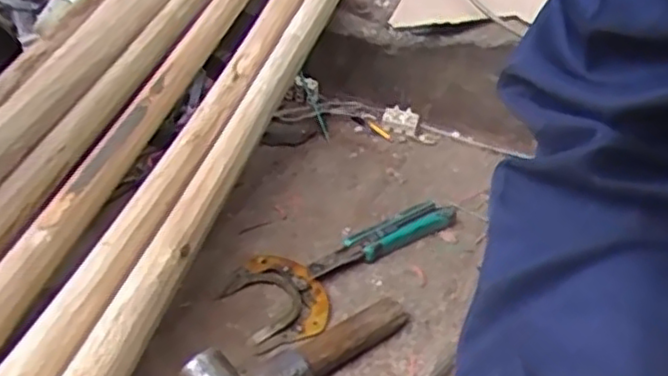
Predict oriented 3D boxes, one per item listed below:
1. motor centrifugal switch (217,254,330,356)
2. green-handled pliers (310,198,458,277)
[{"bbox_3d":[-0.053,0.100,0.635,0.081,0.009,0.111,-18,44,-28],"label":"motor centrifugal switch"},{"bbox_3d":[0.051,0.049,0.703,0.185,0.022,0.032,-22,46,-31],"label":"green-handled pliers"}]

